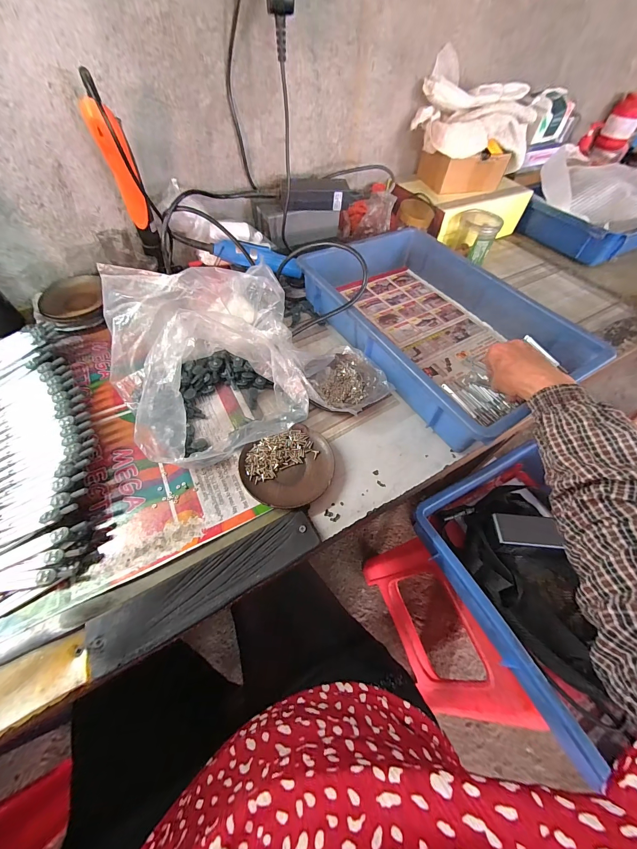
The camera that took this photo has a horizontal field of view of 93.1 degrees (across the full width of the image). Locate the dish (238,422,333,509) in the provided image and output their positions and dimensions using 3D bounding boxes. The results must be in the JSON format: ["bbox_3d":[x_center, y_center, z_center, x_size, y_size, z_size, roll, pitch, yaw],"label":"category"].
[{"bbox_3d":[-0.035,0.054,0.377,0.111,0.013,0.100,-24,60,-18],"label":"dish"}]

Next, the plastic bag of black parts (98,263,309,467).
[{"bbox_3d":[-0.155,-0.092,0.417,0.248,0.114,0.280,-11,57,-10],"label":"plastic bag of black parts"}]

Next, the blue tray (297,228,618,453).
[{"bbox_3d":[0.189,-0.180,0.516,0.294,0.078,0.447,-25,61,-19],"label":"blue tray"}]

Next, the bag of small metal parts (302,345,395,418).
[{"bbox_3d":[0.037,-0.070,0.453,0.112,0.029,0.116,-10,57,-10],"label":"bag of small metal parts"}]

